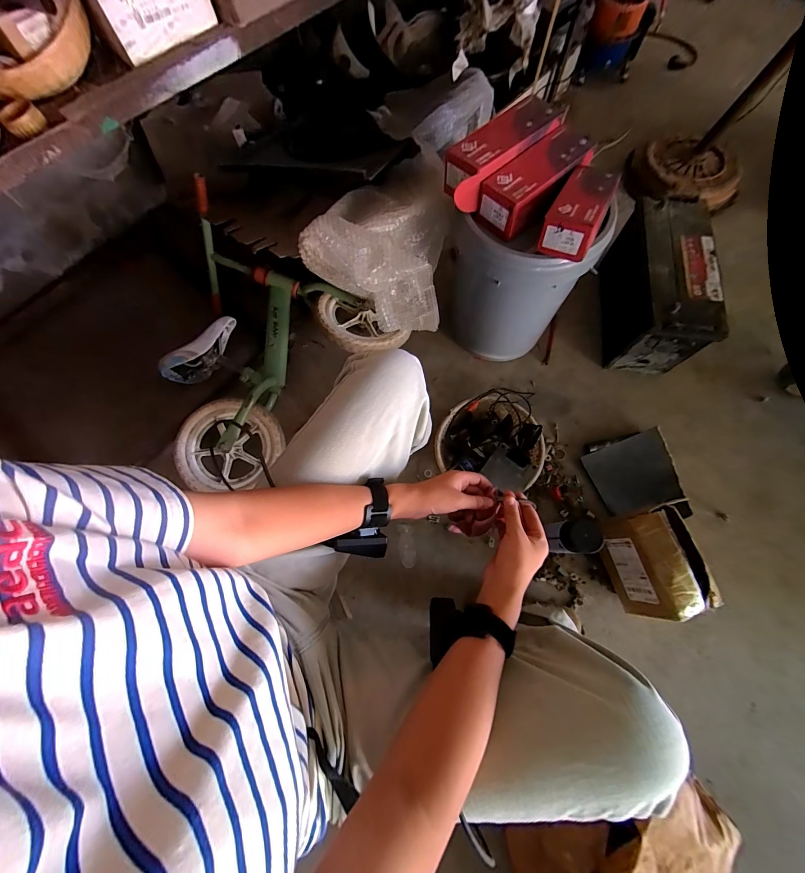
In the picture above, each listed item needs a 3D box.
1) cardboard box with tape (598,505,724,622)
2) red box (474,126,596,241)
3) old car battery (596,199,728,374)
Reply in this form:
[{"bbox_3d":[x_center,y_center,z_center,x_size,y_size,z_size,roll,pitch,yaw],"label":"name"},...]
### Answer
[{"bbox_3d":[0.514,0.257,0.700,0.116,0.149,0.193,-18,72,-4],"label":"cardboard box with tape"},{"bbox_3d":[0.255,-0.481,0.654,0.223,0.079,0.097,-42,75,-11],"label":"red box"},{"bbox_3d":[0.659,-0.388,0.900,0.181,0.211,0.380,8,74,3],"label":"old car battery"}]

